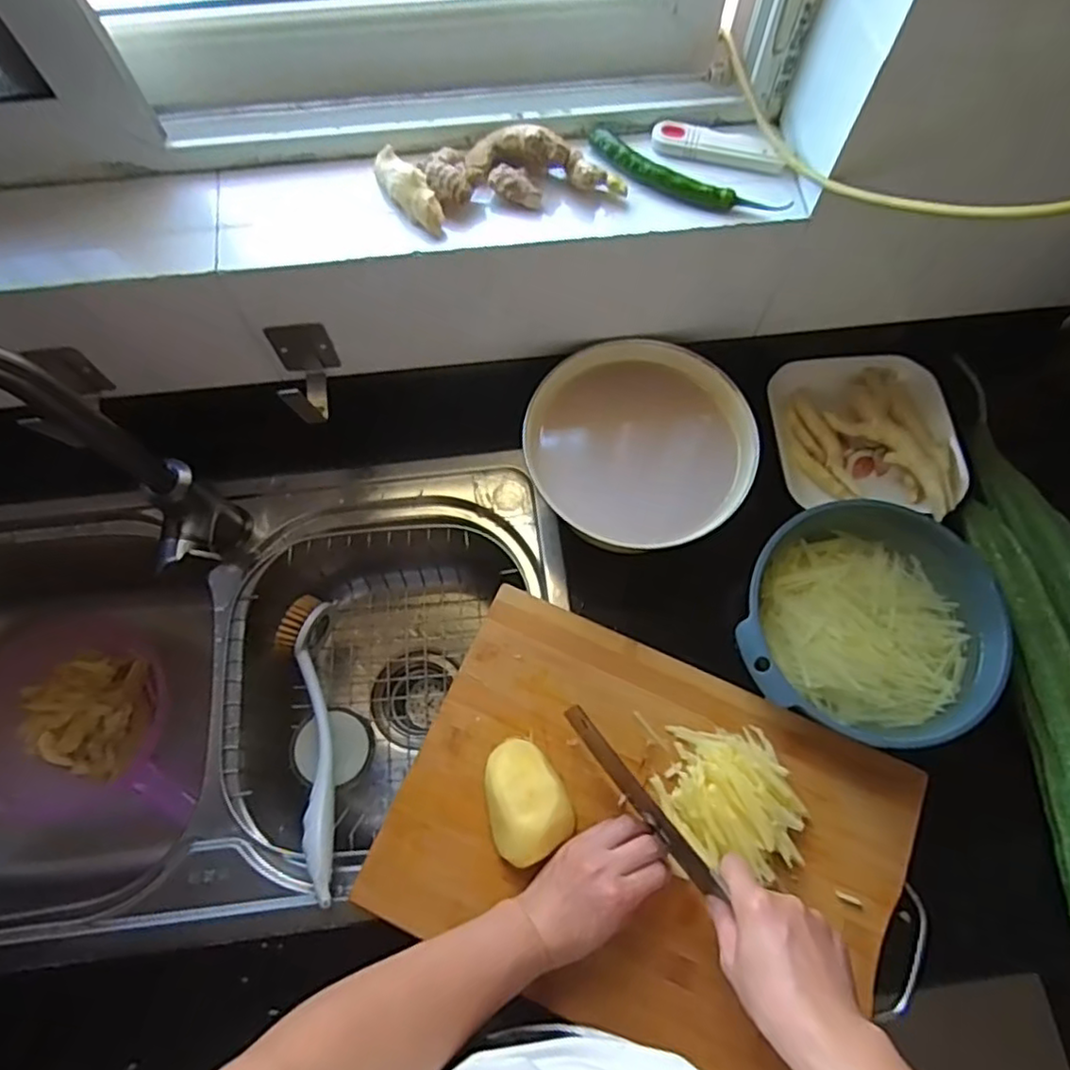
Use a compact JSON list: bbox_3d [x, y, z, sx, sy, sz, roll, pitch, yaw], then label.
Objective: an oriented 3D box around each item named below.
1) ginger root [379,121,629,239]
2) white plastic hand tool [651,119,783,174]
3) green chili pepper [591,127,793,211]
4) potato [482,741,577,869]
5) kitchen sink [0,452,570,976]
[{"bbox_3d":[-0.026,-0.274,0.491,0.167,0.035,0.064,-13,70,-5],"label":"ginger root"},{"bbox_3d":[0.141,-0.298,0.509,0.100,0.012,0.025,15,70,5],"label":"white plastic hand tool"},{"bbox_3d":[0.111,-0.267,0.498,0.156,0.017,0.032,25,71,9],"label":"green chili pepper"},{"bbox_3d":[-0.009,0.212,0.531,0.061,0.041,0.088,-22,71,-8],"label":"potato"},{"bbox_3d":[-0.340,0.174,0.690,0.721,0.201,0.411,-5,69,-2],"label":"kitchen sink"}]

